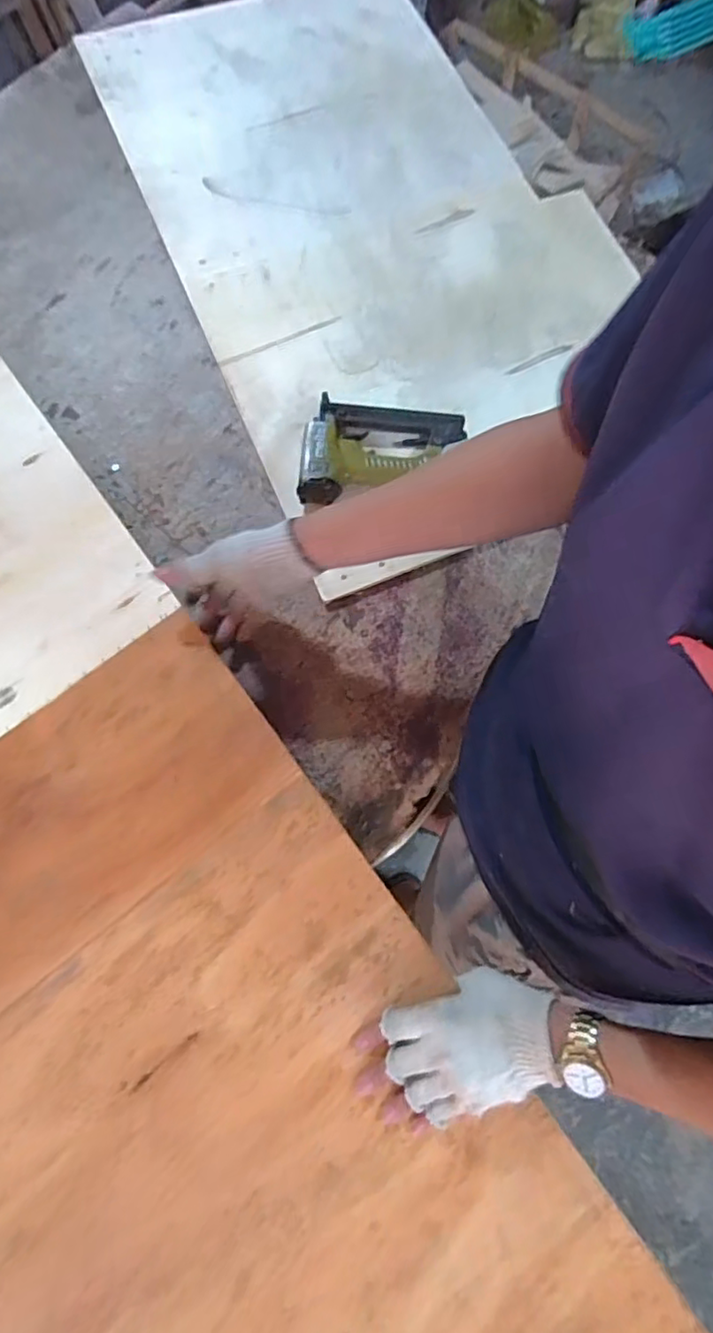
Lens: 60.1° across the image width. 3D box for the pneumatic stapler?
[{"bbox_3d":[0.026,-0.239,0.691,0.167,0.039,0.135,12,75,0],"label":"pneumatic stapler"}]

